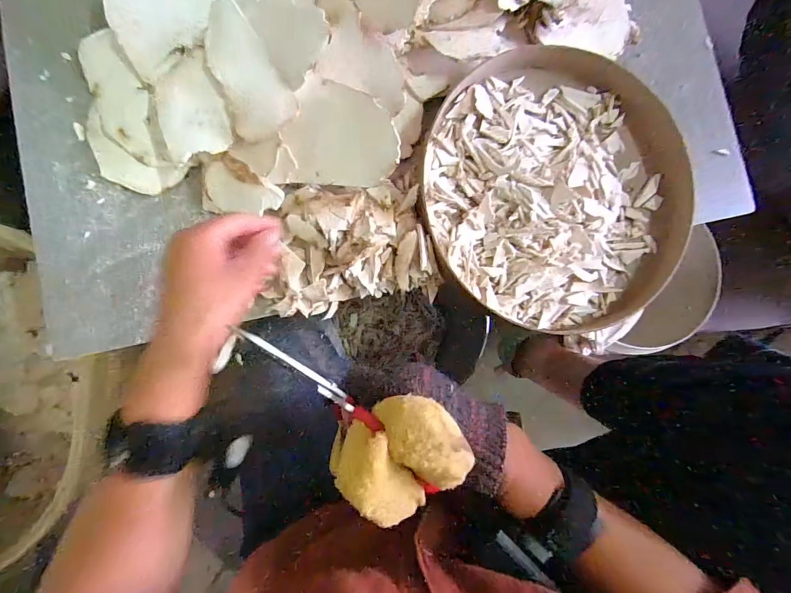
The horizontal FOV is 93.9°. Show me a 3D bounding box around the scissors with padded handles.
[{"bbox_3d":[-0.026,0.070,0.231,0.156,0.038,0.072,44,83,2],"label":"scissors with padded handles"}]

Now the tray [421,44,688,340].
[{"bbox_3d":[0.180,-0.118,0.414,0.293,0.044,0.297,0,84,-4],"label":"tray"}]

